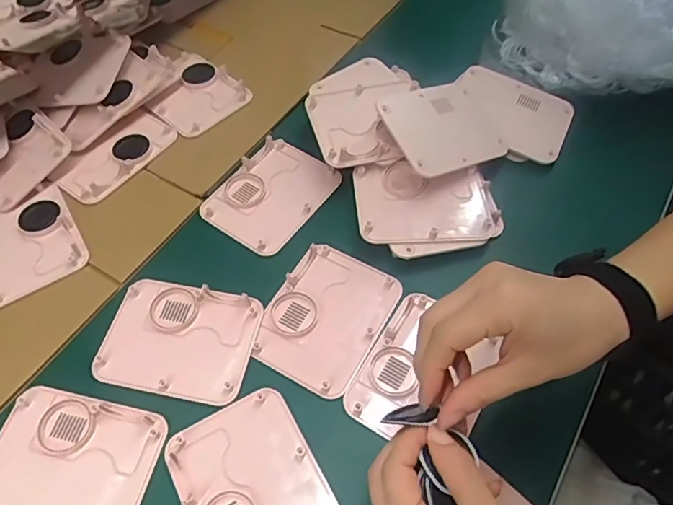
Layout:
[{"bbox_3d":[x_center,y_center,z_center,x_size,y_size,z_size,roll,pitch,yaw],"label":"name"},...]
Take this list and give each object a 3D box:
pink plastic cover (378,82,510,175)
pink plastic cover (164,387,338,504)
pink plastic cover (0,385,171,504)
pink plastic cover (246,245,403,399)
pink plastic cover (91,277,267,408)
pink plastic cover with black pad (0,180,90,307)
[{"bbox_3d":[0.109,-0.126,0.533,0.128,0.010,0.096,-16,70,-29],"label":"pink plastic cover"},{"bbox_3d":[-0.062,0.170,0.387,0.095,0.006,0.121,-25,61,-16],"label":"pink plastic cover"},{"bbox_3d":[-0.199,0.155,0.398,0.123,0.004,0.094,12,58,7],"label":"pink plastic cover"},{"bbox_3d":[-0.008,0.054,0.463,0.093,0.009,0.124,26,61,15],"label":"pink plastic cover"},{"bbox_3d":[-0.132,0.071,0.450,0.123,0.009,0.095,10,58,6],"label":"pink plastic cover"},{"bbox_3d":[-0.297,-0.013,0.502,0.097,0.011,0.118,-28,61,-17],"label":"pink plastic cover with black pad"}]

